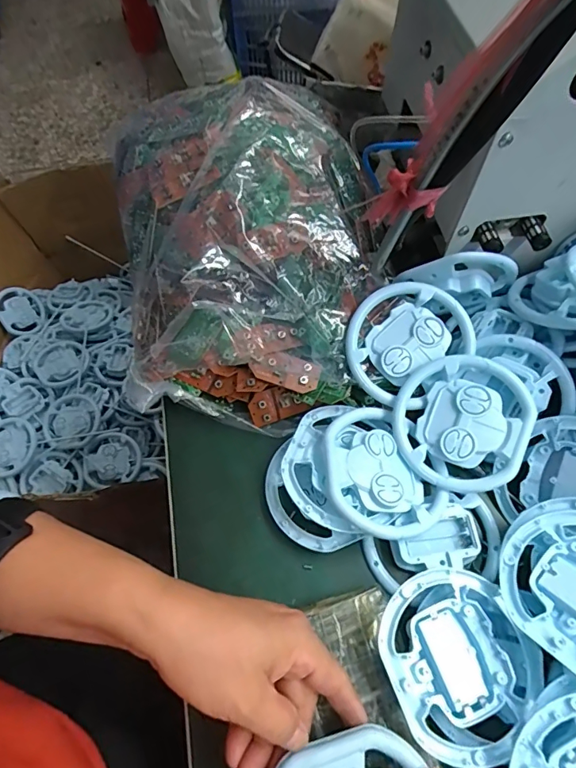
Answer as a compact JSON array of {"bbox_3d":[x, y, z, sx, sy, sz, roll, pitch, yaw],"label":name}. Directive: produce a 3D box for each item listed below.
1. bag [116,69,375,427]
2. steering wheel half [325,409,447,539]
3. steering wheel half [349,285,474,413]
[{"bbox_3d":[-0.040,-0.130,0.417,0.213,0.120,0.322,-9,62,-4],"label":"bag"},{"bbox_3d":[0.072,0.066,0.350,0.089,0.016,0.100,-29,66,-14],"label":"steering wheel half"},{"bbox_3d":[0.097,-0.036,0.381,0.088,0.011,0.104,40,90,7],"label":"steering wheel half"}]

